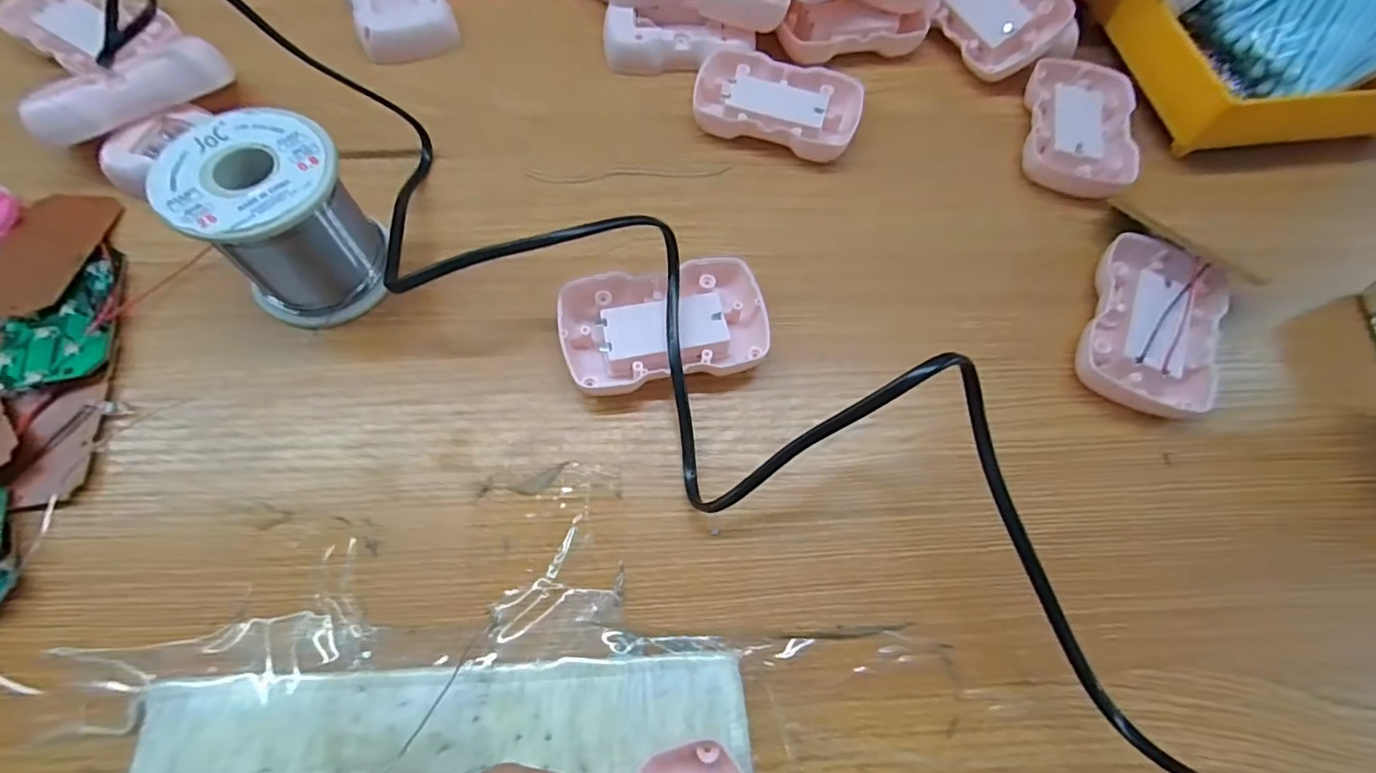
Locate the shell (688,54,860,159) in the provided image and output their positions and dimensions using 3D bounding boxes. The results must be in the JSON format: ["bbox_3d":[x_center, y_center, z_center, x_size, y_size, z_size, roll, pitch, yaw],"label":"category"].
[{"bbox_3d":[0.048,-0.154,0.316,0.087,0.010,0.056,15,67,4],"label":"shell"}]

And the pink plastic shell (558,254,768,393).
[{"bbox_3d":[-0.010,-0.027,0.256,0.088,0.019,0.052,-11,68,-7],"label":"pink plastic shell"}]

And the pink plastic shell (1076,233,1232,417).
[{"bbox_3d":[0.216,-0.029,0.270,0.053,0.017,0.090,25,68,8],"label":"pink plastic shell"}]

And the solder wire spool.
[{"bbox_3d":[-0.164,-0.067,0.241,0.058,0.065,0.059,1,67,-2],"label":"solder wire spool"}]

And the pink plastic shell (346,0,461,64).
[{"bbox_3d":[-0.168,-0.225,0.334,0.052,0.016,0.086,-21,69,-11],"label":"pink plastic shell"}]

